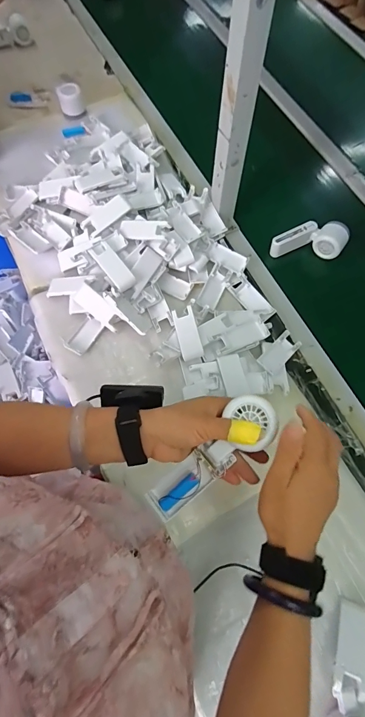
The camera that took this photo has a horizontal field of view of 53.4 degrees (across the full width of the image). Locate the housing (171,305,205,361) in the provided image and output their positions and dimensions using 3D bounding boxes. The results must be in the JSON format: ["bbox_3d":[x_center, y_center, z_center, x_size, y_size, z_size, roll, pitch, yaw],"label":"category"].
[{"bbox_3d":[0.009,-0.045,0.655,0.038,0.018,0.099,-18,72,7],"label":"housing"}]

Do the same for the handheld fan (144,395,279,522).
[{"bbox_3d":[0.031,0.108,0.389,0.168,0.026,0.051,-47,74,14],"label":"handheld fan"}]

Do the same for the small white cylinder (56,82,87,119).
[{"bbox_3d":[-0.267,-0.620,0.878,0.059,0.051,0.064,-18,69,-9],"label":"small white cylinder"}]

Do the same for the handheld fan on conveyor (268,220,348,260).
[{"bbox_3d":[0.260,-0.242,0.750,0.154,0.041,0.067,-1,67,-3],"label":"handheld fan on conveyor"}]

